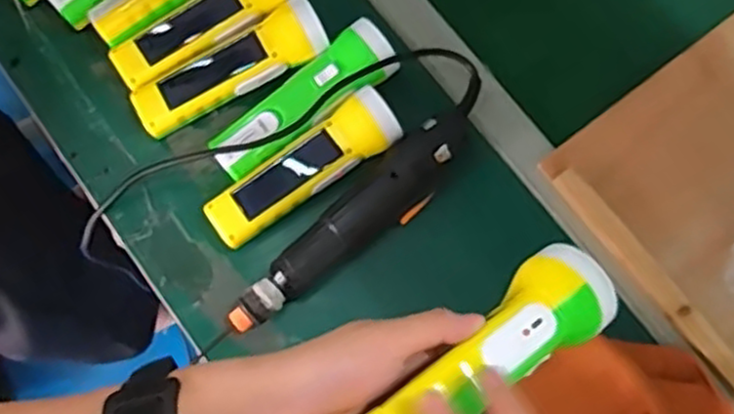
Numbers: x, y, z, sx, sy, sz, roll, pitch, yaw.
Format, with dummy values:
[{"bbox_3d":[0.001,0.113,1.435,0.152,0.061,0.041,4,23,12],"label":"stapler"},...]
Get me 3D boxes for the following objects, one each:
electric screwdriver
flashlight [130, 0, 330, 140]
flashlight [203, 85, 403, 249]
[{"bbox_3d":[-0.011,0.018,0.585,0.256,0.045,0.052,-43,81,-10],"label":"electric screwdriver"},{"bbox_3d":[-0.114,-0.113,0.613,0.165,0.045,0.047,-29,78,-7],"label":"flashlight"},{"bbox_3d":[-0.050,-0.028,0.597,0.170,0.043,0.050,-36,79,-9],"label":"flashlight"}]

